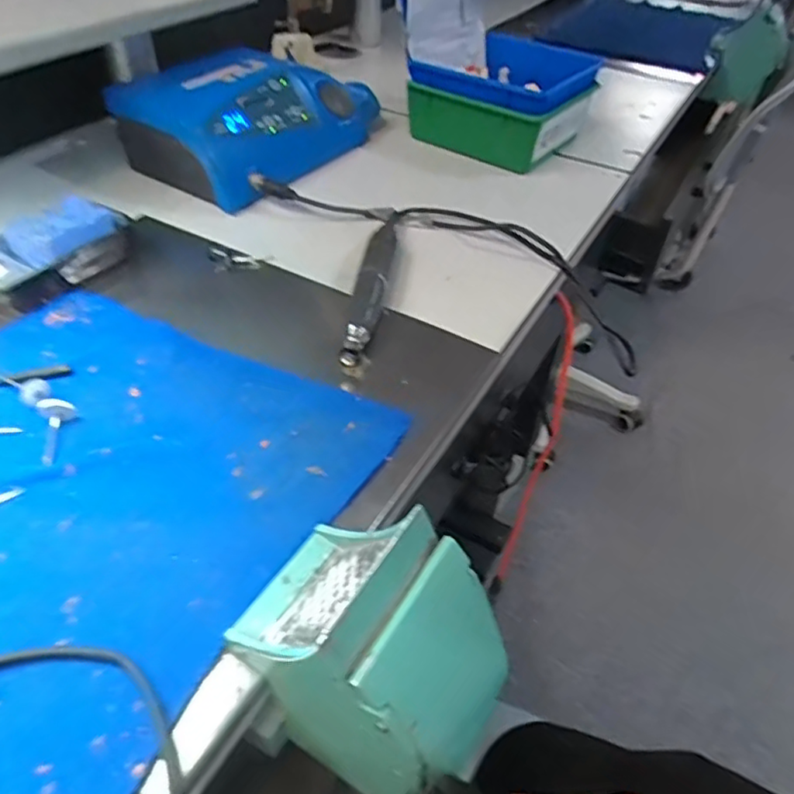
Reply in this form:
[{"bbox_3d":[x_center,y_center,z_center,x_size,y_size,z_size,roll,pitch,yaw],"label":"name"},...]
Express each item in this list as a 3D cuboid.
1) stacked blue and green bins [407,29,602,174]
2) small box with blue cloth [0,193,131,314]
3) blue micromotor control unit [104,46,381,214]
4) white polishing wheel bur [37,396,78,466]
[{"bbox_3d":[0.131,-0.359,0.745,0.174,0.084,0.175,28,50,24],"label":"stacked blue and green bins"},{"bbox_3d":[-0.276,-0.112,0.484,0.078,0.038,0.126,24,48,20],"label":"small box with blue cloth"},{"bbox_3d":[-0.154,-0.298,0.656,0.189,0.081,0.255,18,46,15],"label":"blue micromotor control unit"},{"bbox_3d":[-0.204,0.022,0.367,0.018,0.016,0.043,-3,60,-7],"label":"white polishing wheel bur"}]

